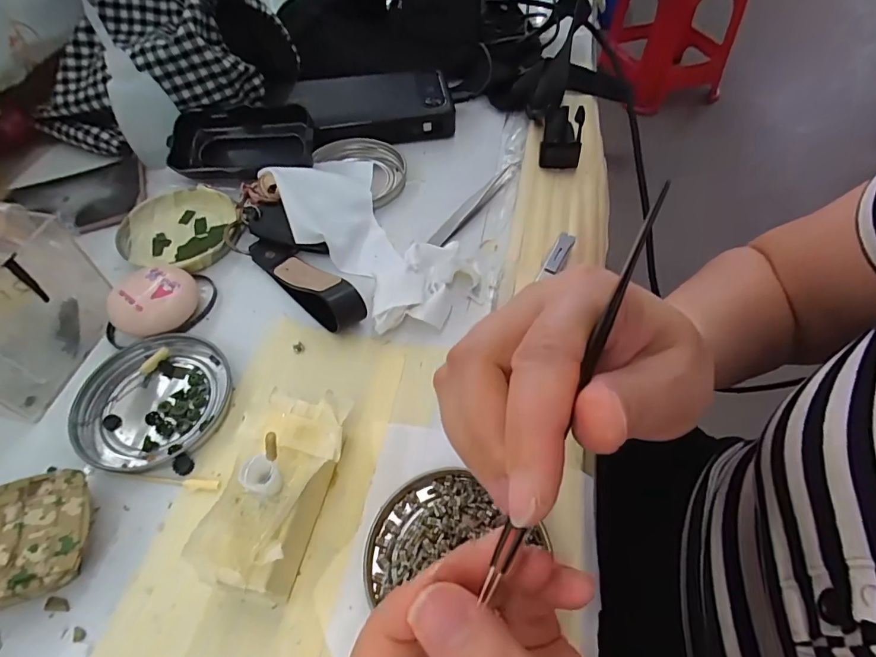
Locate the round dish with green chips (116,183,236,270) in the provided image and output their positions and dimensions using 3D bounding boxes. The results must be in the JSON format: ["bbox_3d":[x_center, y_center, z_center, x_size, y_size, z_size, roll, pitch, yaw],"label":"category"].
[{"bbox_3d":[-0.180,-0.072,0.332,0.083,0.013,0.072,16,57,11],"label":"round dish with green chips"}]

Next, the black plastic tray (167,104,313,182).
[{"bbox_3d":[-0.148,-0.140,0.358,0.117,0.035,0.056,8,56,6],"label":"black plastic tray"}]

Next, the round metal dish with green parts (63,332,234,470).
[{"bbox_3d":[-0.153,0.038,0.255,0.073,0.008,0.079,29,60,19],"label":"round metal dish with green parts"}]

